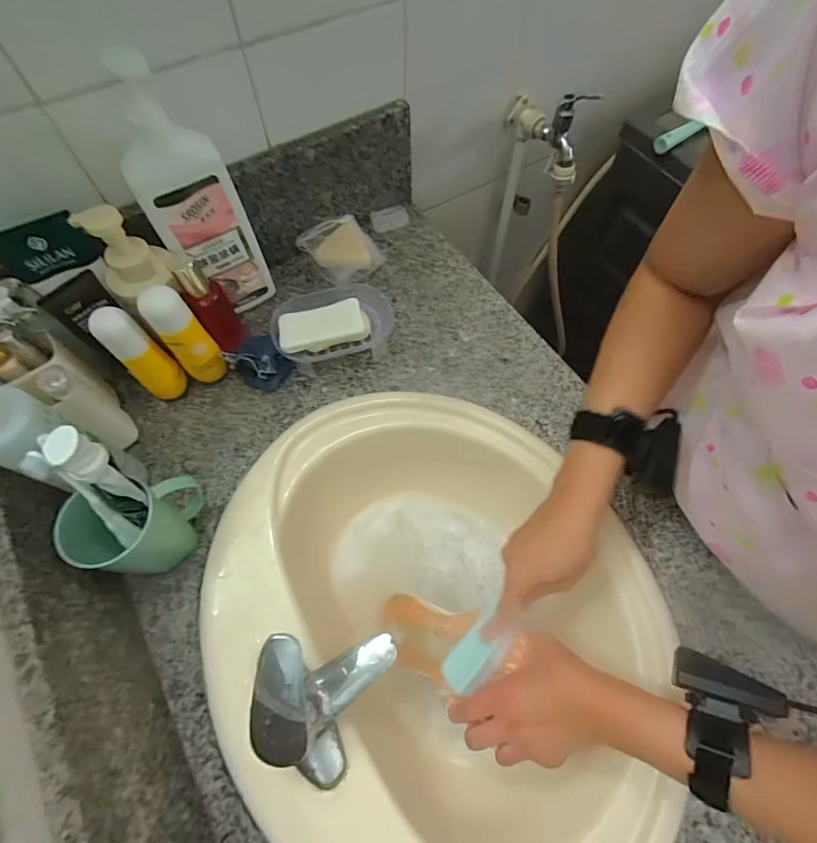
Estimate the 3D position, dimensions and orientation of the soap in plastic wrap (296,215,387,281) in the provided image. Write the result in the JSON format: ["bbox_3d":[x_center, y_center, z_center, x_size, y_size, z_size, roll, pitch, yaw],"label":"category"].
[{"bbox_3d":[-0.099,-0.261,0.663,0.101,0.040,0.095,-35,69,-15],"label":"soap in plastic wrap"}]

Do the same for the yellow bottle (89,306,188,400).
[{"bbox_3d":[-0.312,-0.071,0.521,0.038,0.153,0.044,37,70,16],"label":"yellow bottle"}]

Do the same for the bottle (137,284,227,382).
[{"bbox_3d":[-0.264,-0.094,0.528,0.046,0.157,0.036,-42,71,-17],"label":"bottle"}]

